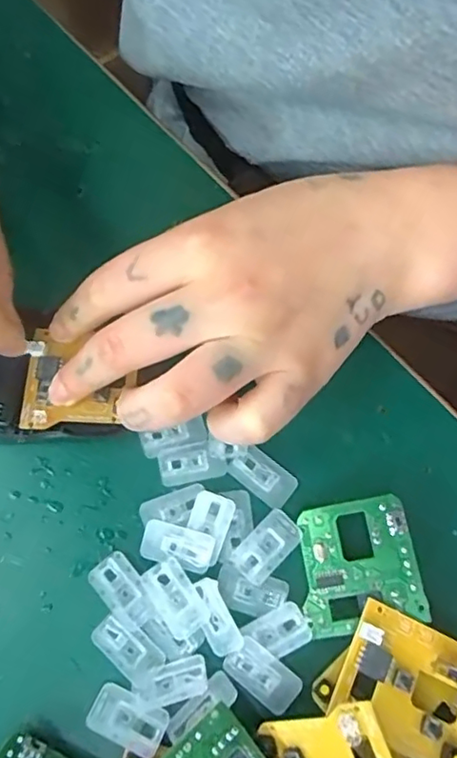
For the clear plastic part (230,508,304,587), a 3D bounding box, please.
[{"bbox_3d":[0.015,0.065,0.227,0.016,0.006,0.028,42,77,14],"label":"clear plastic part"}]

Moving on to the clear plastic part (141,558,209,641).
[{"bbox_3d":[-0.020,0.082,0.219,0.015,0.004,0.028,-34,74,-10],"label":"clear plastic part"}]

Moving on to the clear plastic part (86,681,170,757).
[{"bbox_3d":[-0.036,0.120,0.206,0.027,0.005,0.016,20,73,8],"label":"clear plastic part"}]

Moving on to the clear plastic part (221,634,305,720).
[{"bbox_3d":[0.013,0.108,0.213,0.027,0.006,0.015,37,76,12],"label":"clear plastic part"}]

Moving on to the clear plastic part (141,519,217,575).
[{"bbox_3d":[-0.020,0.065,0.226,0.028,0.004,0.015,14,72,6],"label":"clear plastic part"}]

